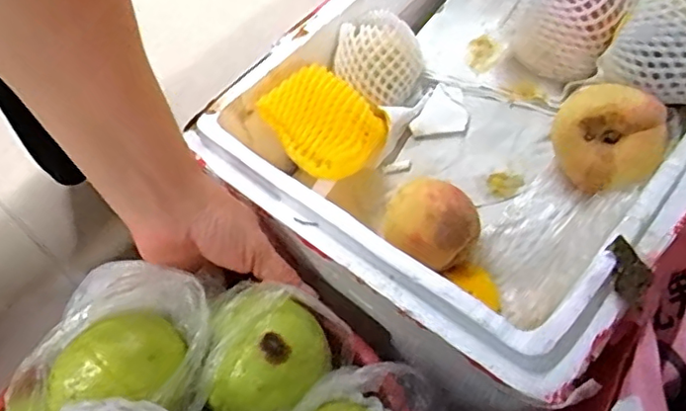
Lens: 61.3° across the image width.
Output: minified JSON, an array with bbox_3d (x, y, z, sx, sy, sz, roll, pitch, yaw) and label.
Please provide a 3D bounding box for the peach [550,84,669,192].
[{"bbox_3d":[0.181,-0.048,0.398,0.073,0.061,0.071,22,59,18],"label":"peach"}]

